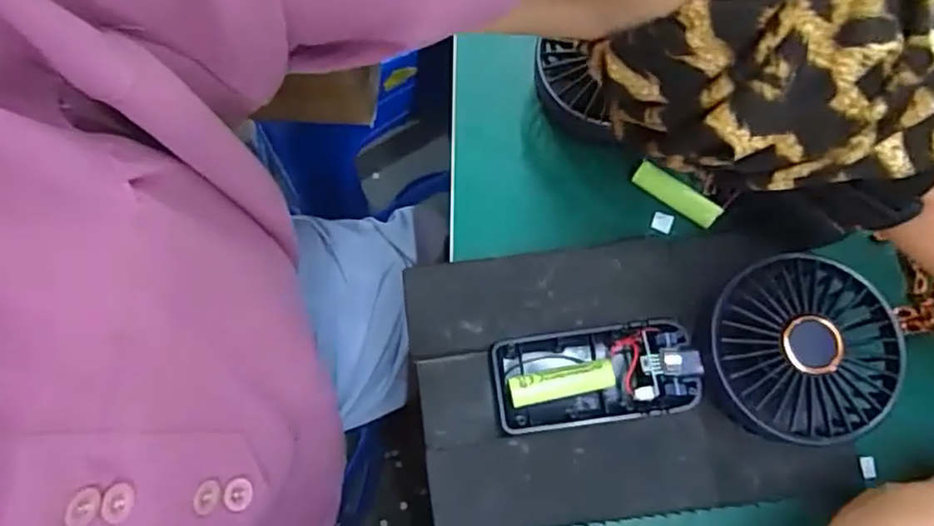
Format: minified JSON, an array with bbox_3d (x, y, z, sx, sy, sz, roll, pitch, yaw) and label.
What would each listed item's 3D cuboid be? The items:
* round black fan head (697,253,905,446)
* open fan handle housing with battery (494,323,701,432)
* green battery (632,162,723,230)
[{"bbox_3d":[0.153,0.040,0.306,0.082,0.029,0.082,-2,76,0],"label":"round black fan head"},{"bbox_3d":[0.062,0.054,0.314,0.095,0.017,0.045,-8,76,-2],"label":"open fan handle housing with battery"},{"bbox_3d":[0.117,-0.038,0.366,0.050,0.013,0.013,36,79,9],"label":"green battery"}]

